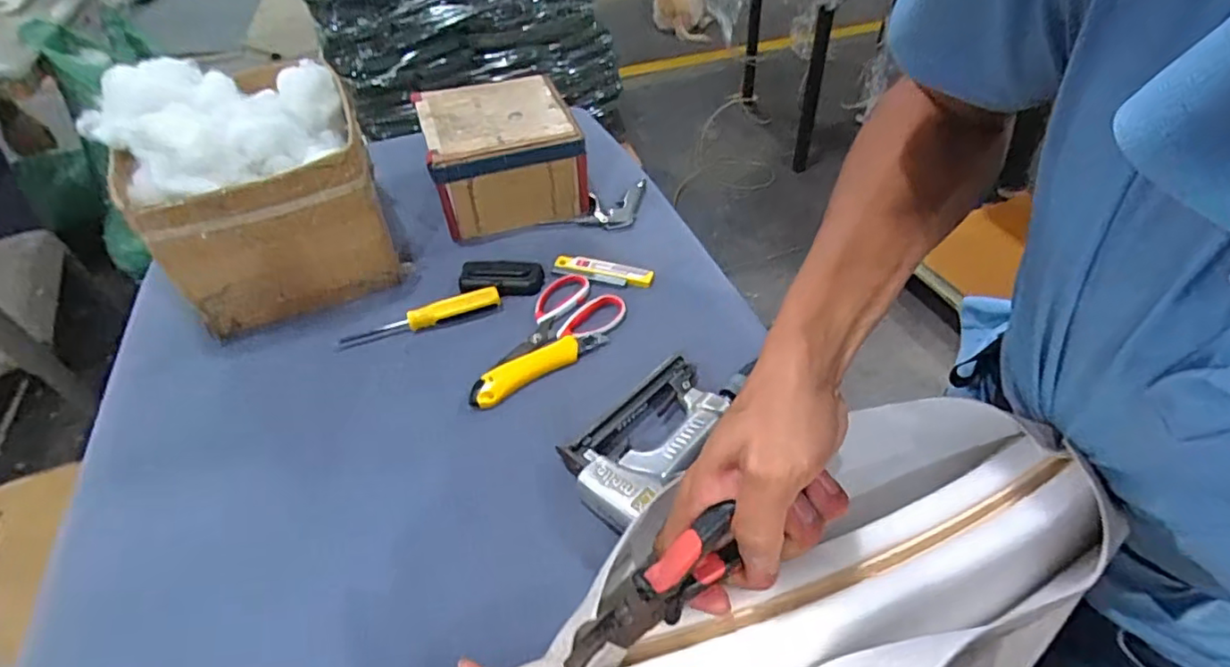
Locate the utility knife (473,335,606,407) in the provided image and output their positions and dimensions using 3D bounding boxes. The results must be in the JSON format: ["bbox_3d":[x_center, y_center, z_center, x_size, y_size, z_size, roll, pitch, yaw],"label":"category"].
[{"bbox_3d":[-0.089,0.033,0.691,0.171,0.018,0.037,-27,49,-22],"label":"utility knife"}]

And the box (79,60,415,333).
[{"bbox_3d":[-0.458,-0.194,0.780,0.256,0.263,0.295,-23,48,-18],"label":"box"}]

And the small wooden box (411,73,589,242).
[{"bbox_3d":[-0.169,-0.267,0.917,0.210,0.145,0.209,-14,46,-10],"label":"small wooden box"}]

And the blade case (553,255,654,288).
[{"bbox_3d":[-0.017,-0.084,0.801,0.133,0.010,0.039,11,47,15],"label":"blade case"}]

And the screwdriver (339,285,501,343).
[{"bbox_3d":[-0.238,-0.022,0.743,0.194,0.029,0.026,-16,46,-12],"label":"screwdriver"}]

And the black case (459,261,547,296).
[{"bbox_3d":[-0.150,-0.072,0.796,0.107,0.022,0.056,0,45,4],"label":"black case"}]

